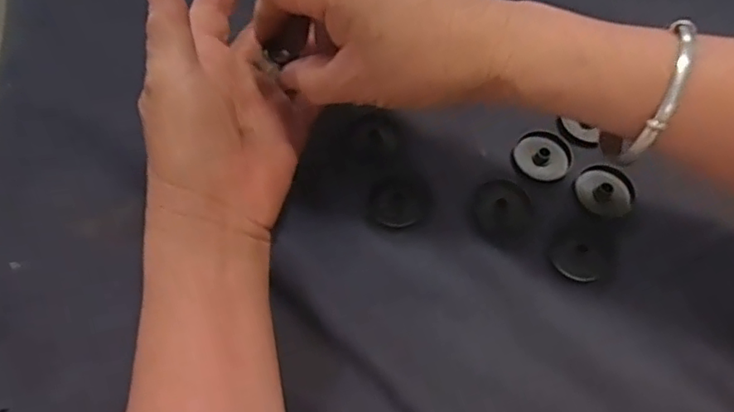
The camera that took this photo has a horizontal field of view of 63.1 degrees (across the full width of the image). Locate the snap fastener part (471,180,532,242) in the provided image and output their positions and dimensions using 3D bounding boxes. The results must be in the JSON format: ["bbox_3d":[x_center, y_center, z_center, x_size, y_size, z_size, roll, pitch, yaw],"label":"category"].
[{"bbox_3d":[0.074,0.001,0.328,0.031,0.004,0.035,26,67,12],"label":"snap fastener part"}]

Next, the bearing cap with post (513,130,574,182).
[{"bbox_3d":[0.101,-0.029,0.344,0.033,0.007,0.029,-1,64,0],"label":"bearing cap with post"}]

